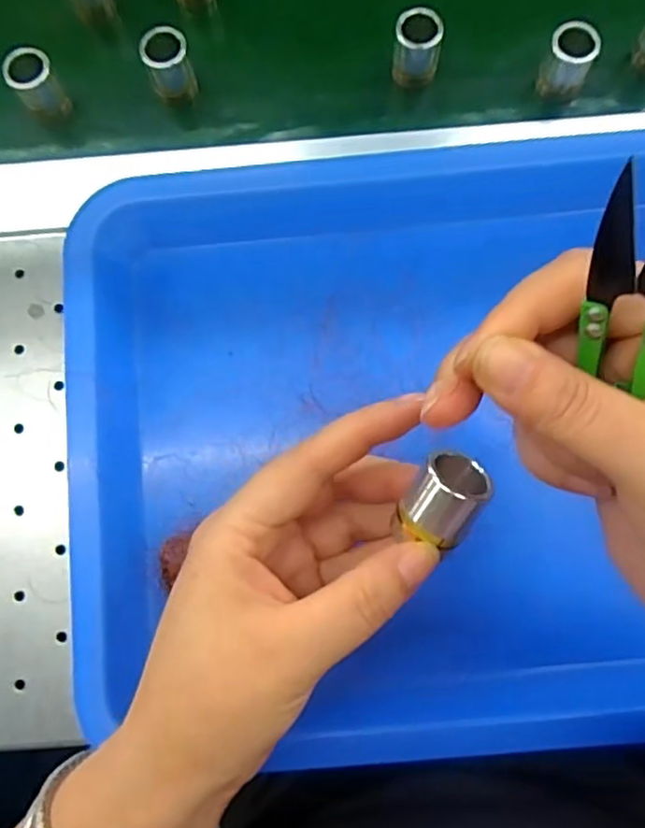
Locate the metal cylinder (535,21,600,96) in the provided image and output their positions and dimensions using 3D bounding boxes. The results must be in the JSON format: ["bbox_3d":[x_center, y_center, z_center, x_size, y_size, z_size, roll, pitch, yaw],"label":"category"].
[{"bbox_3d":[0.123,-0.176,0.322,0.022,0.035,0.019,34,82,7],"label":"metal cylinder"}]

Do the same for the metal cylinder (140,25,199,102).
[{"bbox_3d":[-0.078,-0.178,0.327,0.022,0.034,0.017,-19,80,-2],"label":"metal cylinder"}]

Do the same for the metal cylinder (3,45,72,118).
[{"bbox_3d":[-0.144,-0.166,0.327,0.022,0.036,0.020,0,80,1],"label":"metal cylinder"}]

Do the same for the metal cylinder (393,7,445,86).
[{"bbox_3d":[0.048,-0.185,0.325,0.022,0.033,0.018,4,80,2],"label":"metal cylinder"}]

